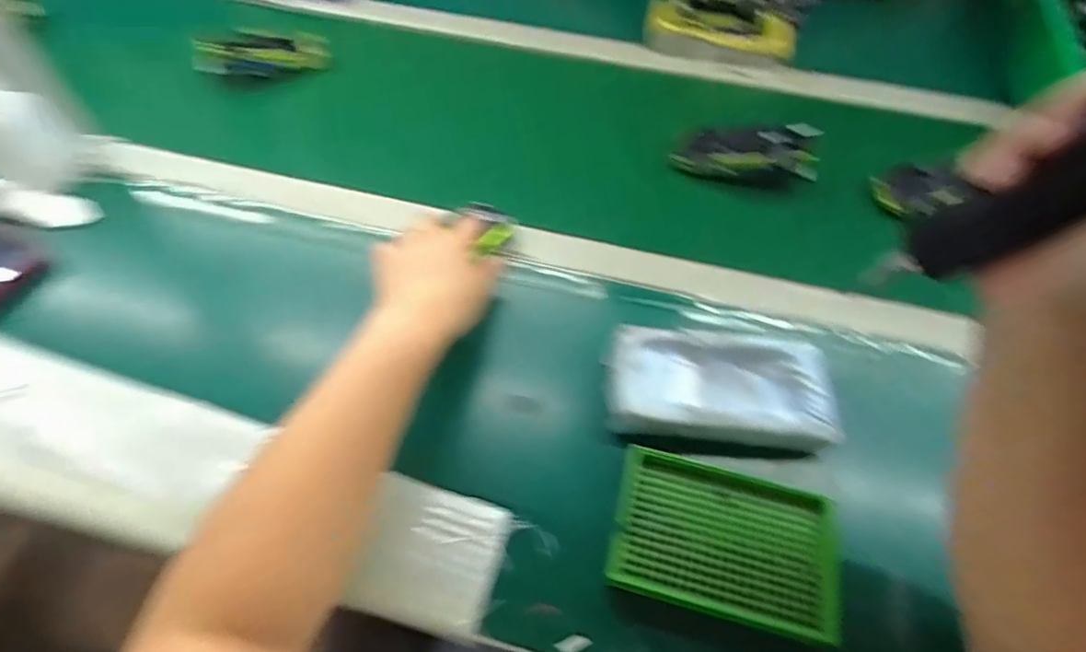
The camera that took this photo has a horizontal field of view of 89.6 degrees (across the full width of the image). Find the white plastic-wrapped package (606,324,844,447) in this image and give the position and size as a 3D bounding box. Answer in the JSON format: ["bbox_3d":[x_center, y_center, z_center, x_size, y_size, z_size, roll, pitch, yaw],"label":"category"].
[{"bbox_3d":[0.134,0.043,0.421,0.165,0.025,0.085,8,56,3],"label":"white plastic-wrapped package"}]

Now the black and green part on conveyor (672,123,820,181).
[{"bbox_3d":[0.205,-0.178,0.563,0.141,0.031,0.056,9,54,29],"label":"black and green part on conveyor"}]

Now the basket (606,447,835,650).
[{"bbox_3d":[0.122,0.144,0.370,0.144,0.024,0.094,13,57,6],"label":"basket"}]

